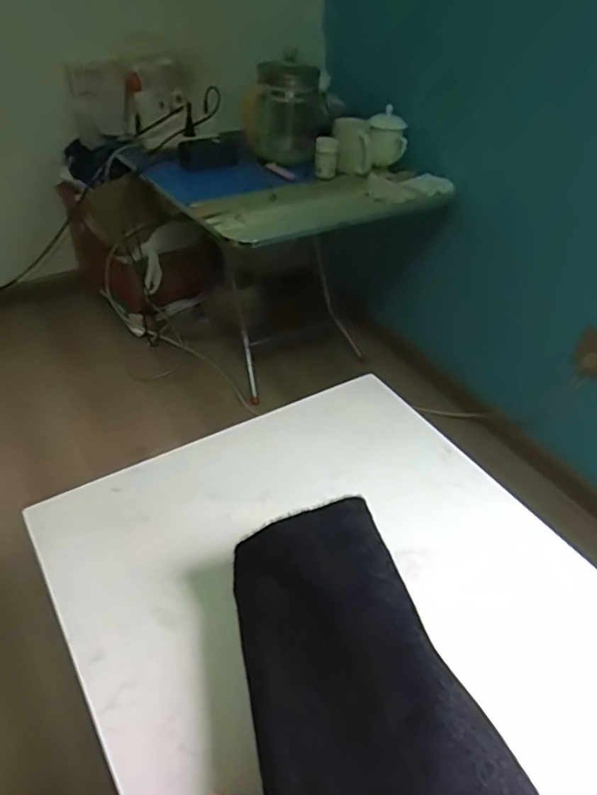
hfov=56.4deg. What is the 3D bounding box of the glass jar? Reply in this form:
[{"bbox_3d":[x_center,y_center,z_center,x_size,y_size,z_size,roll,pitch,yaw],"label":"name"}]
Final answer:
[{"bbox_3d":[-0.030,-0.619,1.227,0.142,0.195,0.142,2,41,-2],"label":"glass jar"}]

